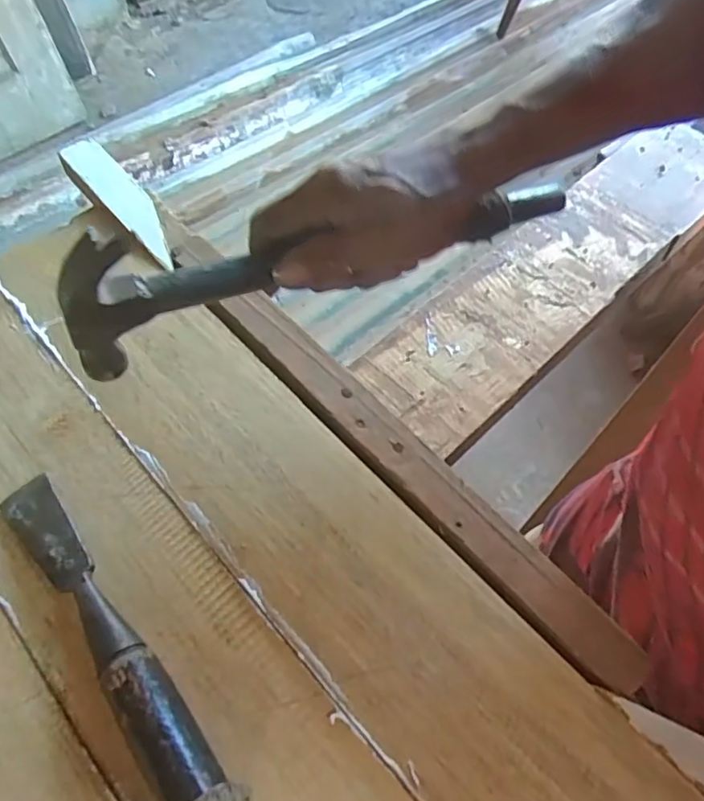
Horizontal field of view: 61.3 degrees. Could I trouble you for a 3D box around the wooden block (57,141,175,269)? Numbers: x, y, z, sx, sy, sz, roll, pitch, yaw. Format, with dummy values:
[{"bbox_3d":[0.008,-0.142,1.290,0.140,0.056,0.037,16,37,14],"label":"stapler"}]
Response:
[{"bbox_3d":[-0.196,-0.174,0.512,0.038,0.023,0.156,-39,66,-20],"label":"wooden block"}]

